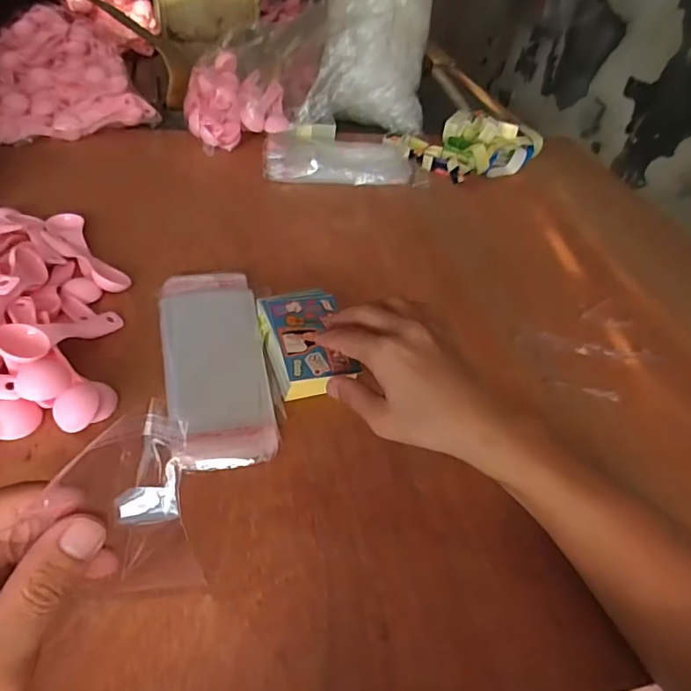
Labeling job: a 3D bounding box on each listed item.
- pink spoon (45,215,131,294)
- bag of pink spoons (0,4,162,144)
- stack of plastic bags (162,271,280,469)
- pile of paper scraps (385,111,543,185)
[{"bbox_3d":[-0.268,-0.100,0.541,0.034,0.027,0.138,-27,52,-32],"label":"pink spoon"},{"bbox_3d":[-0.435,-0.417,0.808,0.223,0.097,0.314,-12,45,-21],"label":"bag of pink spoons"},{"bbox_3d":[-0.115,0.007,0.456,0.083,0.018,0.224,-5,43,-14],"label":"stack of plastic bags"},{"bbox_3d":[0.197,-0.325,0.840,0.240,0.049,0.158,-28,52,-33],"label":"pile of paper scraps"}]

